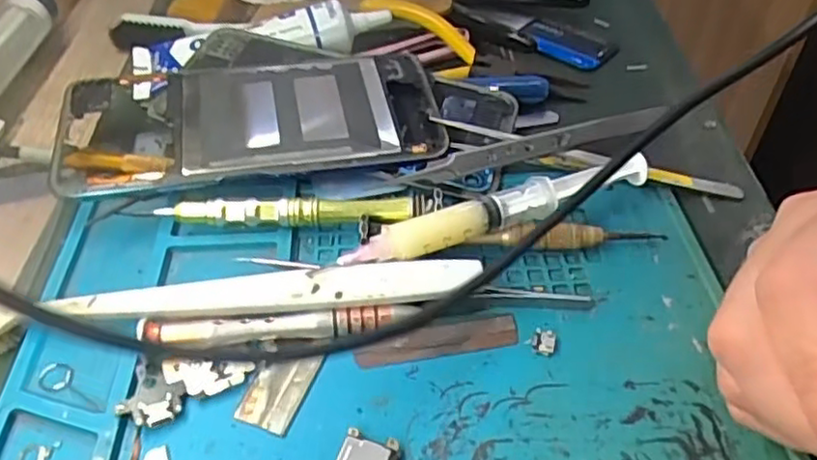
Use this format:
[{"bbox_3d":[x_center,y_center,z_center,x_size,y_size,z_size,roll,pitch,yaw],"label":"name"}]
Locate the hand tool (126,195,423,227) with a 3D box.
[{"bbox_3d":[-0.046,-0.006,0.262,0.107,0.015,0.011,-1,45,0],"label":"hand tool"}]

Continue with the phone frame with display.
[{"bbox_3d":[-0.068,-0.052,0.294,0.158,0.011,0.079,-8,45,-8],"label":"phone frame with display"}]

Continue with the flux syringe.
[{"bbox_3d":[0.037,-0.008,0.251,0.127,0.011,0.013,-16,47,-15],"label":"flux syringe"}]

